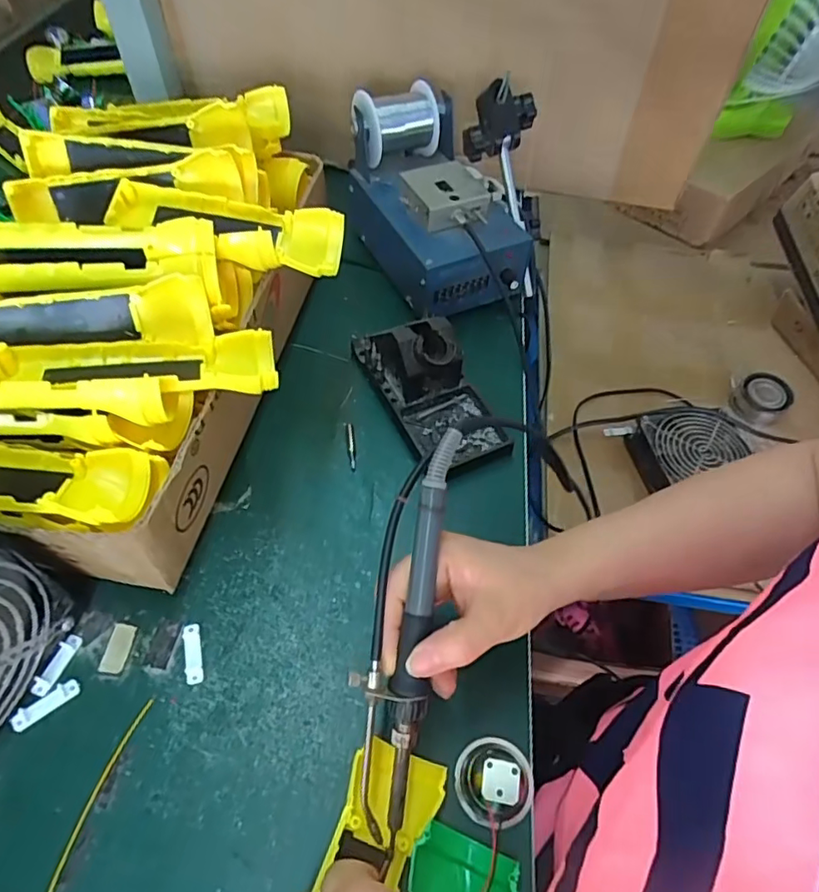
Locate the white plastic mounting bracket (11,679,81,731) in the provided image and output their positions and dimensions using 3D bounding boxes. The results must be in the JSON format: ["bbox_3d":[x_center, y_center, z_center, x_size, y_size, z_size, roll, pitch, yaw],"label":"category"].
[{"bbox_3d":[-0.218,0.154,0.338,0.038,0.004,0.013,-33,62,-23],"label":"white plastic mounting bracket"}]

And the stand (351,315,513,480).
[{"bbox_3d":[0.015,-0.057,0.459,0.073,0.072,0.158,-24,58,-18],"label":"stand"}]

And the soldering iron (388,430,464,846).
[{"bbox_3d":[0.004,0.099,0.289,0.016,0.021,0.215,7,88,3],"label":"soldering iron"}]

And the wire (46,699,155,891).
[{"bbox_3d":[-0.175,0.203,0.307,0.009,0.004,0.127,12,54,6],"label":"wire"}]

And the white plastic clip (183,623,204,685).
[{"bbox_3d":[-0.137,0.131,0.358,0.010,0.004,0.038,-12,55,-11],"label":"white plastic clip"}]

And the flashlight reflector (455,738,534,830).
[{"bbox_3d":[0.050,0.185,0.315,0.043,0.021,0.043,1,54,-1],"label":"flashlight reflector"}]

